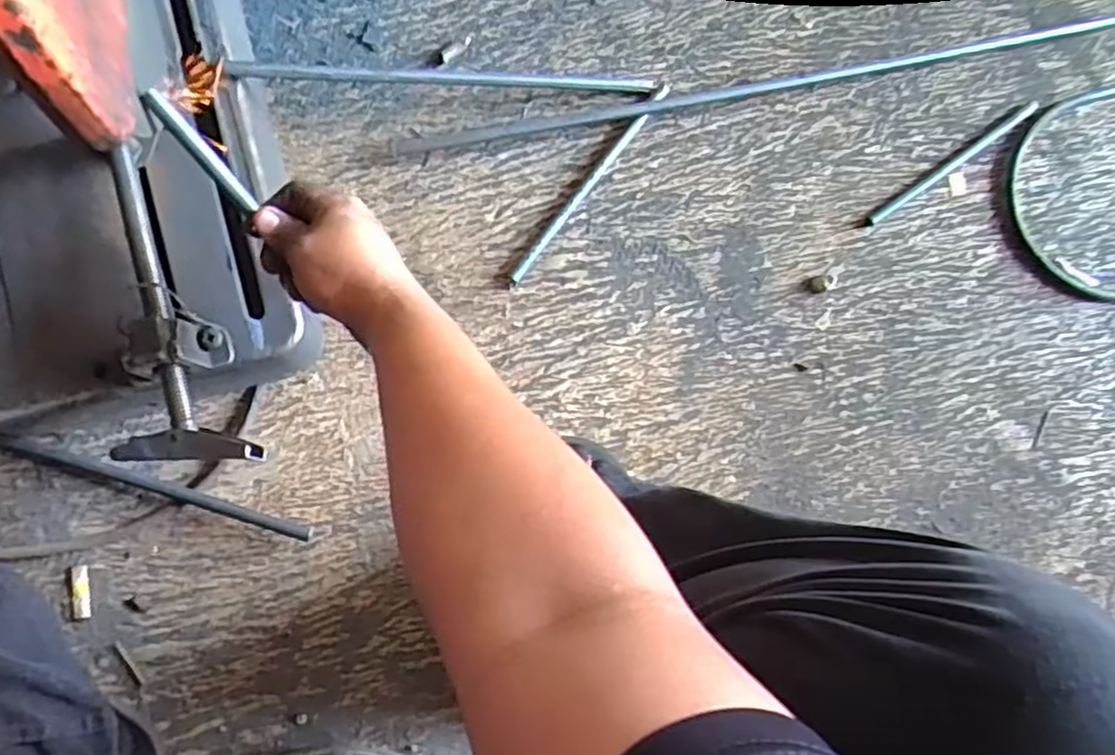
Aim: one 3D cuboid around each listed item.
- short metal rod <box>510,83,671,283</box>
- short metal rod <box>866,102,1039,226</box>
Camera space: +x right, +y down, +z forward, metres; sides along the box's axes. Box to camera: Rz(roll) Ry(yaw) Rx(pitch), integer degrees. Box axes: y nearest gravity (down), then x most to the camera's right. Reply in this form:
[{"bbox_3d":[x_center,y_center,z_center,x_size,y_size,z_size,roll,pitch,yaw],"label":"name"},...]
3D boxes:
[{"bbox_3d":[0.034,-0.190,0.680,0.012,0.009,0.250,37,81,-2],"label":"short metal rod"},{"bbox_3d":[0.424,-0.230,0.749,0.248,0.010,0.011,-35,89,-9],"label":"short metal rod"}]

